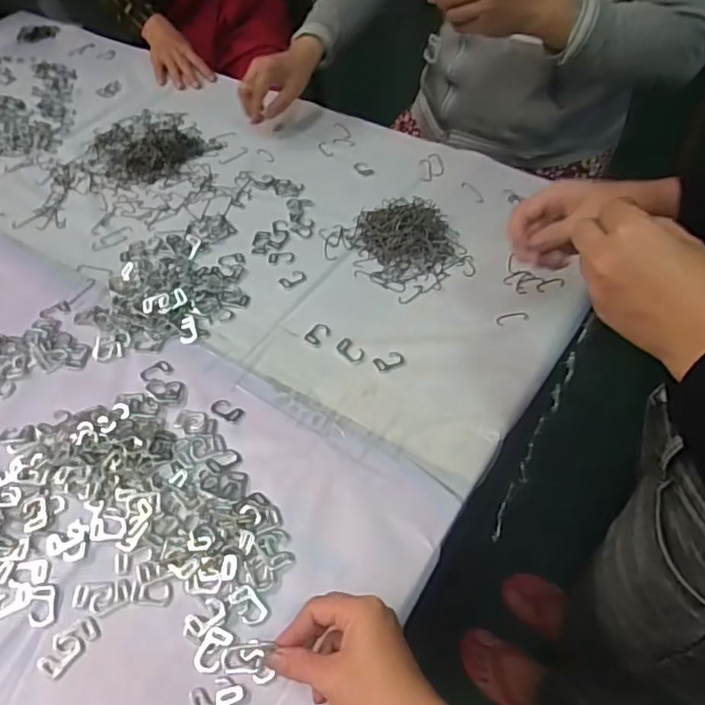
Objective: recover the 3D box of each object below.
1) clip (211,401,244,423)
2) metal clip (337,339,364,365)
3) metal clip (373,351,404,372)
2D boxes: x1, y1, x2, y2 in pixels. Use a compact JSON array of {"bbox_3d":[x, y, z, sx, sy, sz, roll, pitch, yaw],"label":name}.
[{"bbox_3d":[-0.120,0.055,0.568,0.034,0.004,0.018,24,56,19],"label":"clip"},{"bbox_3d":[-0.001,-0.002,0.608,0.019,0.004,0.033,-38,60,-25],"label":"metal clip"},{"bbox_3d":[0.038,0.008,0.602,0.031,0.004,0.020,-24,55,-17],"label":"metal clip"}]

